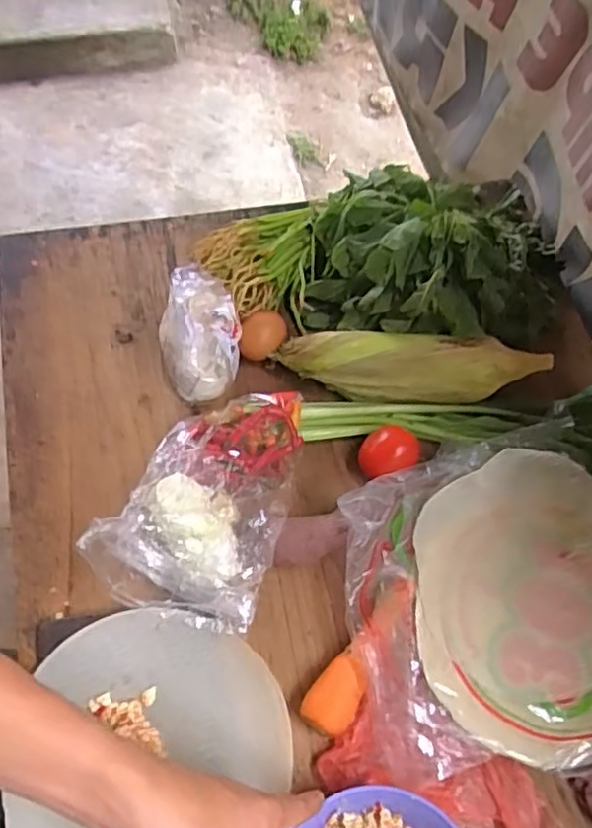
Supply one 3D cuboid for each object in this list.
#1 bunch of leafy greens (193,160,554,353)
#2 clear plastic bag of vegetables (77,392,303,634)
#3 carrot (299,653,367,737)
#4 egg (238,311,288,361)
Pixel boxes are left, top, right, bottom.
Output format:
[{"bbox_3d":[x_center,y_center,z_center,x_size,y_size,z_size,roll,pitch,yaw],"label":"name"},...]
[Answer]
[{"bbox_3d":[0.094,-0.159,0.656,0.355,0.115,0.158,8,63,2],"label":"bunch of leafy greens"},{"bbox_3d":[-0.068,0.061,0.546,0.126,0.086,0.209,16,64,5],"label":"clear plastic bag of vegetables"},{"bbox_3d":[0.031,0.218,0.515,0.038,0.034,0.057,33,66,13],"label":"carrot"},{"bbox_3d":[-0.031,-0.072,0.646,0.042,0.041,0.041,5,63,0],"label":"egg"}]

